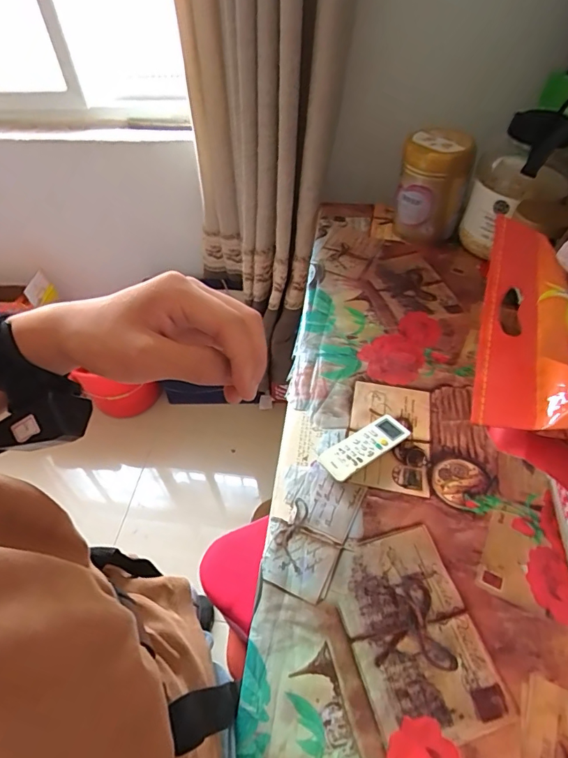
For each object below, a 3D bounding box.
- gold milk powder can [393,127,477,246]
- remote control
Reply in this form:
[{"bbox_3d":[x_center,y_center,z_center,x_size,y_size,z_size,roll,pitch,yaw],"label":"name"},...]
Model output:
[{"bbox_3d":[0.302,-0.385,0.928,0.131,0.195,0.112,16,51,14],"label":"gold milk powder can"},{"bbox_3d":[0.110,0.092,0.626,0.131,0.024,0.049,-31,54,-23],"label":"remote control"}]

